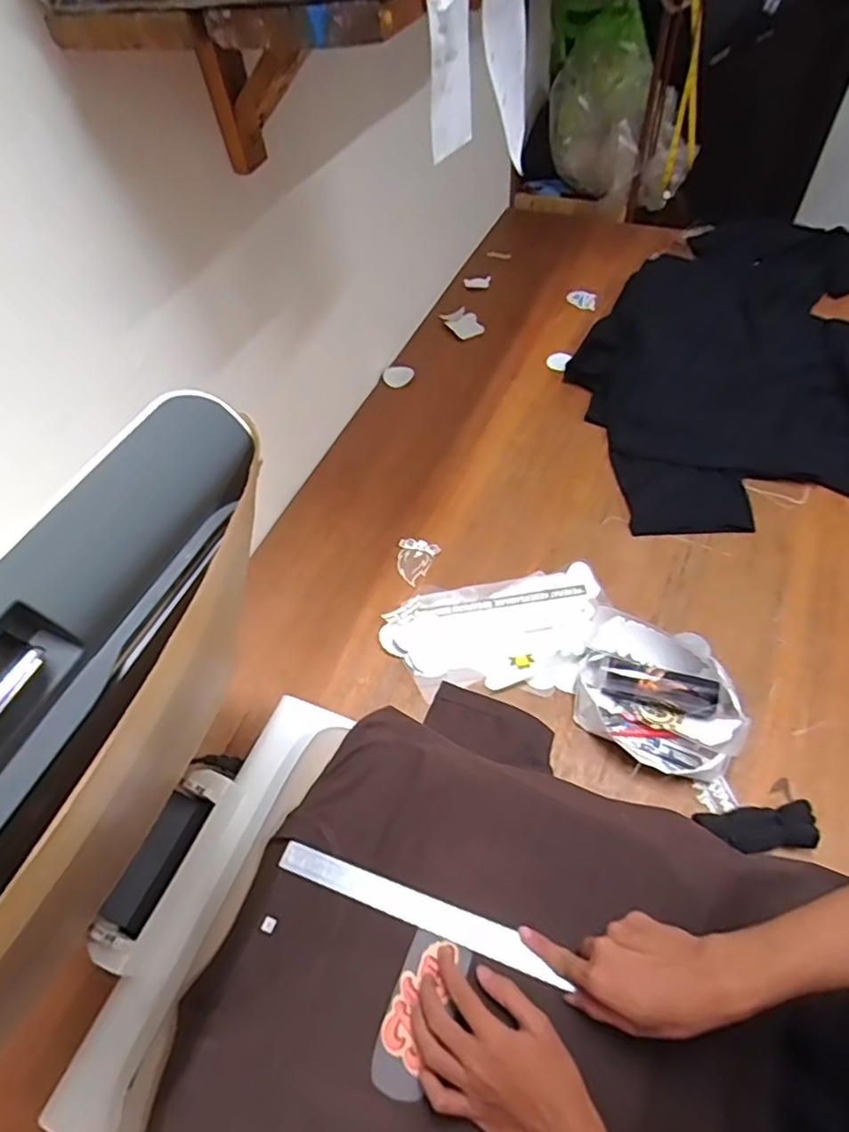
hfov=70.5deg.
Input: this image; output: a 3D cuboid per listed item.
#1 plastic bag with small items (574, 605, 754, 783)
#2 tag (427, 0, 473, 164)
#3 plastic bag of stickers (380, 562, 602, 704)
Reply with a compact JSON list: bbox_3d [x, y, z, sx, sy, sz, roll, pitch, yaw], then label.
[{"bbox_3d":[0.292,0.161,0.744,0.195,0.068,0.163,13,56,13],"label":"plastic bag with small items"},{"bbox_3d":[0.019,-0.384,0.467,0.007,0.103,0.062,21,52,25],"label":"tag"},{"bbox_3d":[0.102,0.095,0.844,0.306,0.016,0.174,-7,54,0],"label":"plastic bag of stickers"}]

